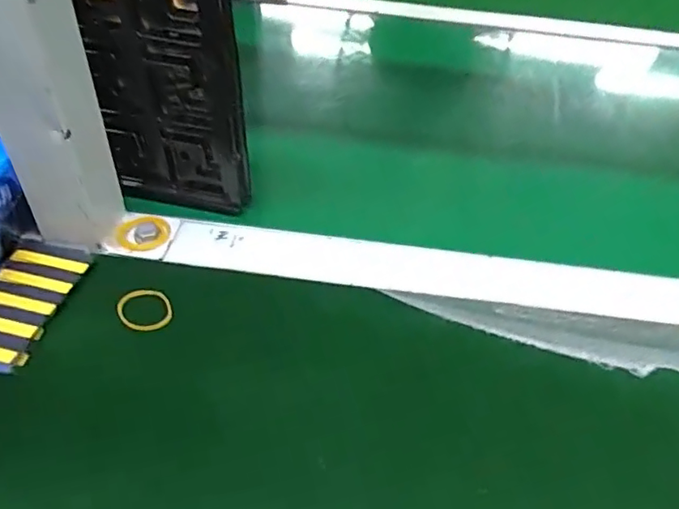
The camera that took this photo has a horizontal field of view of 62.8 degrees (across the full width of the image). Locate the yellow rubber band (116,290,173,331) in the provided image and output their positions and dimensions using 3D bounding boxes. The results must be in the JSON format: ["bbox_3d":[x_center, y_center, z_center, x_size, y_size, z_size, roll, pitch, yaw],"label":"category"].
[{"bbox_3d":[-0.115,0.032,0.329,0.029,0.004,0.031,3,45,-3],"label":"yellow rubber band"}]

